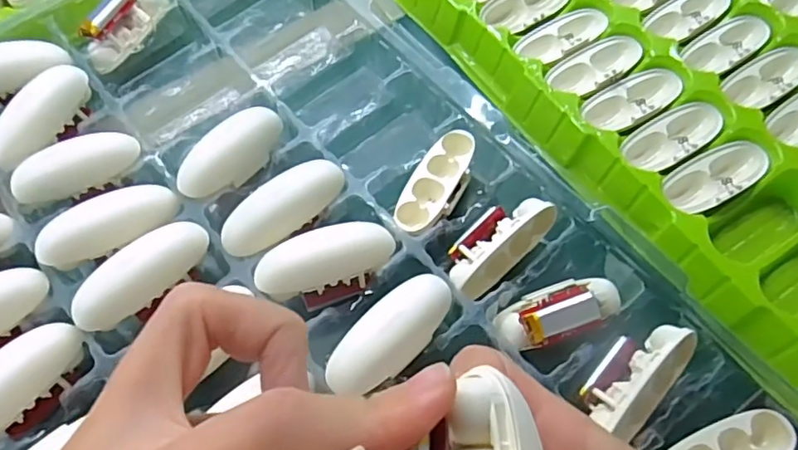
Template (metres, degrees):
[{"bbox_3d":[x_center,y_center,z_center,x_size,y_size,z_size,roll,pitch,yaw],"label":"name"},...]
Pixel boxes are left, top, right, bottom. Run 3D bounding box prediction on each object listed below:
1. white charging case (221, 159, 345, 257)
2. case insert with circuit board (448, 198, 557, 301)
[{"bbox_3d":[-0.058,-0.011,0.287,0.066,0.014,0.025,-36,67,-16],"label":"white charging case"},{"bbox_3d":[0.048,0.007,0.288,0.061,0.021,0.028,-40,68,-17],"label":"case insert with circuit board"}]

